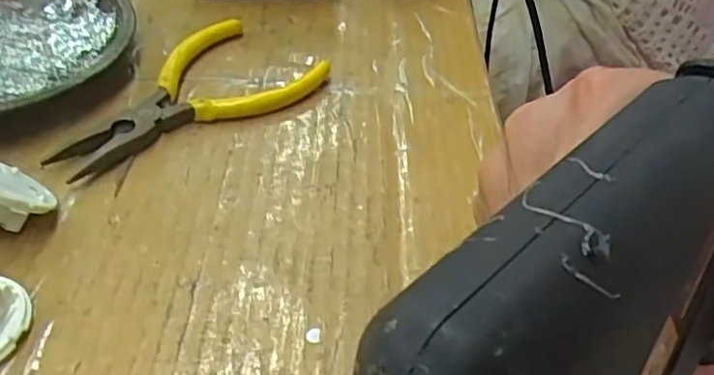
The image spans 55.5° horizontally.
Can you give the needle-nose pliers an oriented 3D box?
[{"bbox_3d":[-0.072,-0.038,0.290,0.060,0.013,0.117,30,47,26],"label":"needle-nose pliers"}]

